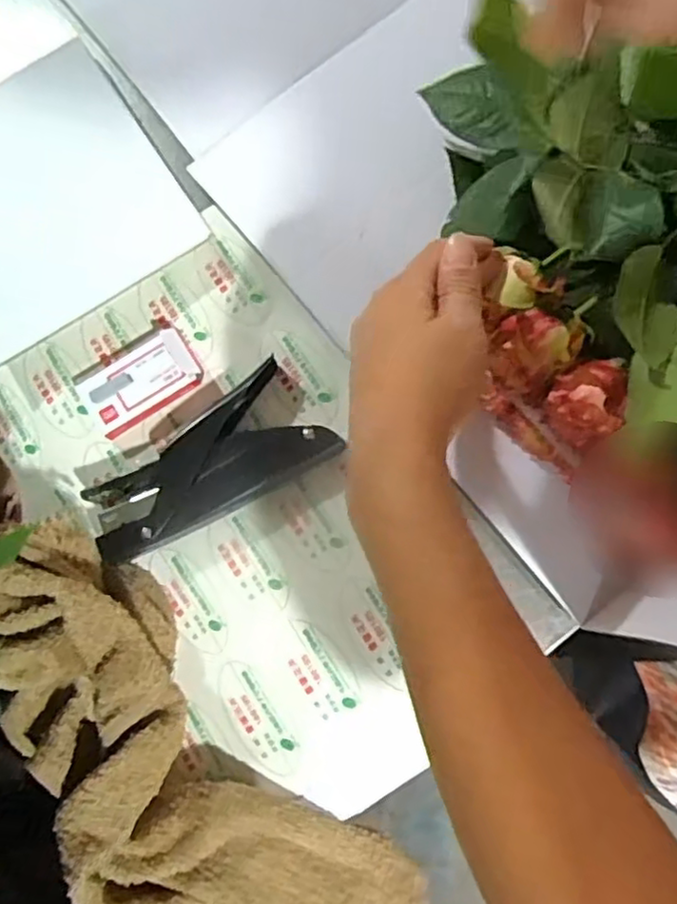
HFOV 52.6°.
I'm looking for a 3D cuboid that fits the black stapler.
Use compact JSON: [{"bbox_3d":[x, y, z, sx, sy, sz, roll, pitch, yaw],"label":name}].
[{"bbox_3d":[-0.078,0.014,0.414,0.146,0.022,0.072,-38,79,-5],"label":"black stapler"}]

